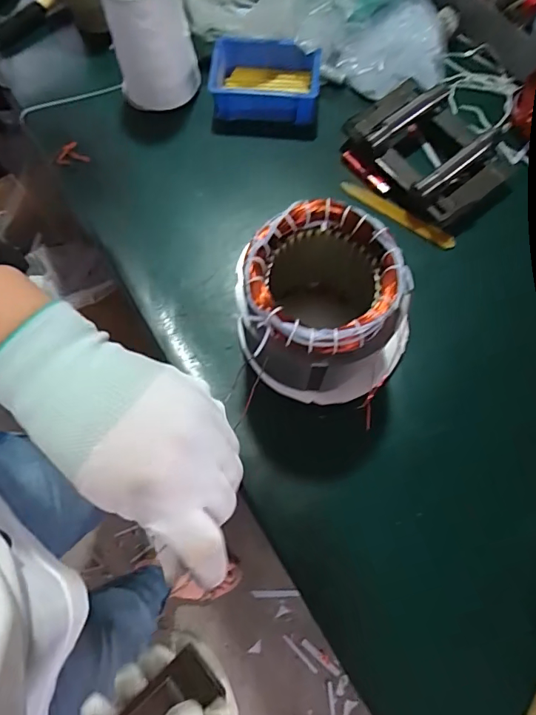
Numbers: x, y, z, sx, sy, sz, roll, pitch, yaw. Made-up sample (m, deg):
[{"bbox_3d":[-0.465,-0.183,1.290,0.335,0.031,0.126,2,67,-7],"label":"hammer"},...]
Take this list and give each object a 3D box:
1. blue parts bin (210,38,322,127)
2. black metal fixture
[{"bbox_3d":[-0.002,-0.369,0.624,0.141,0.052,0.090,4,74,3],"label":"blue parts bin"},{"bbox_3d":[0.202,-0.263,0.593,0.153,0.048,0.195,-38,76,-9],"label":"black metal fixture"}]

